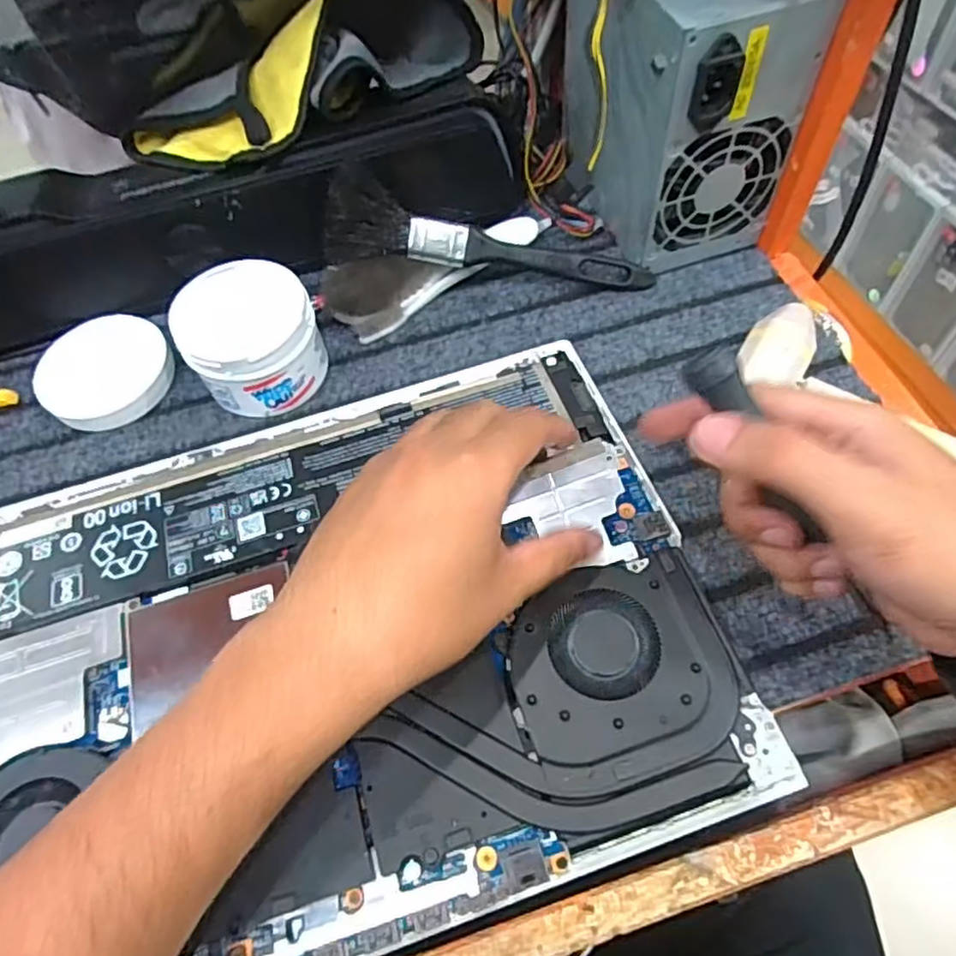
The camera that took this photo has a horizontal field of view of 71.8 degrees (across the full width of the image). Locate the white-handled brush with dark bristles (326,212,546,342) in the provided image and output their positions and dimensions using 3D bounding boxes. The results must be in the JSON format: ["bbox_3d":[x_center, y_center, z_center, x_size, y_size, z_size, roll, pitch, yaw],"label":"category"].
[{"bbox_3d":[-0.021,-0.137,0.422,0.154,0.038,0.036,-28,61,-12],"label":"white-handled brush with dark bristles"}]

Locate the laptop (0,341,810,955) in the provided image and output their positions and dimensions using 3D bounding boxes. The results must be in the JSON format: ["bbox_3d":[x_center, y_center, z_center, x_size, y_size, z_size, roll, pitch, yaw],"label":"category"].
[{"bbox_3d":[-0.076,0.070,0.304,0.350,0.022,0.255,-18,59,-6],"label":"laptop"}]

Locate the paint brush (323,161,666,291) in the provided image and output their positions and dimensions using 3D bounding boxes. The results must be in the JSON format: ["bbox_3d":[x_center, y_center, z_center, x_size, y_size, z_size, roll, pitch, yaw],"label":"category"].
[{"bbox_3d":[0.009,-0.145,0.408,0.202,0.034,0.040,8,59,-8],"label":"paint brush"}]

